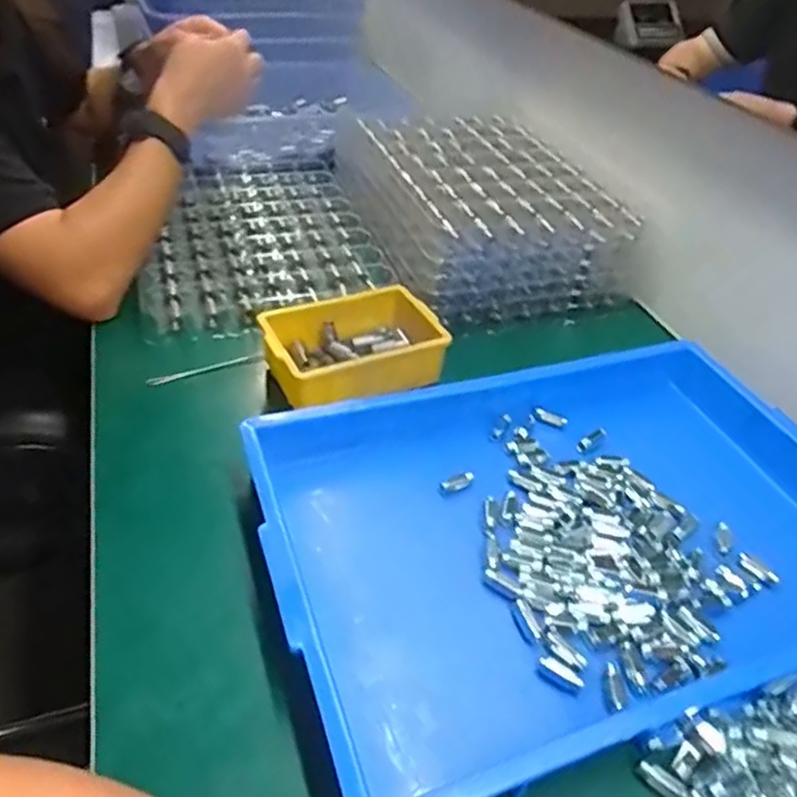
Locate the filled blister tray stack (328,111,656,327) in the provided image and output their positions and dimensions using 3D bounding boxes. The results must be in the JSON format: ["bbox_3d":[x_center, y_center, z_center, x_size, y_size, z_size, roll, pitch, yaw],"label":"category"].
[{"bbox_3d":[0.094,-0.216,0.770,0.239,0.110,0.296,-12,44,-17],"label":"filled blister tray stack"}]

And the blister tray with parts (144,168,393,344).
[{"bbox_3d":[-0.170,-0.195,0.774,0.252,0.021,0.342,-11,44,-15],"label":"blister tray with parts"}]

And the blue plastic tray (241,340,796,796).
[{"bbox_3d":[0.128,0.082,0.470,0.419,0.053,0.286,-12,44,-16],"label":"blue plastic tray"}]

